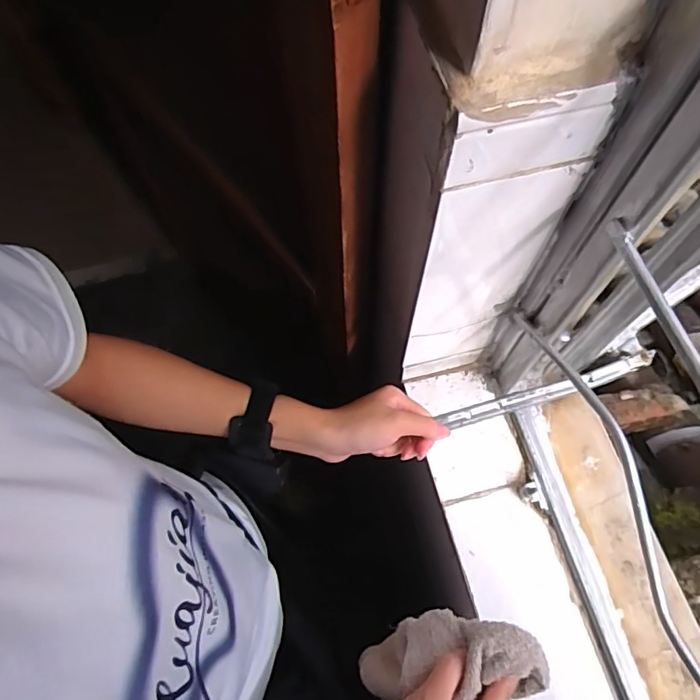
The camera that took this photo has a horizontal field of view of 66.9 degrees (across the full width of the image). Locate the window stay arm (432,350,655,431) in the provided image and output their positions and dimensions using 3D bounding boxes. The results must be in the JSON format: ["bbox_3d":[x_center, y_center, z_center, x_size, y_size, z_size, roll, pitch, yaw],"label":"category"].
[{"bbox_3d":[0.205,0.038,0.525,0.263,0.015,0.020,-13,66,-23],"label":"window stay arm"}]

